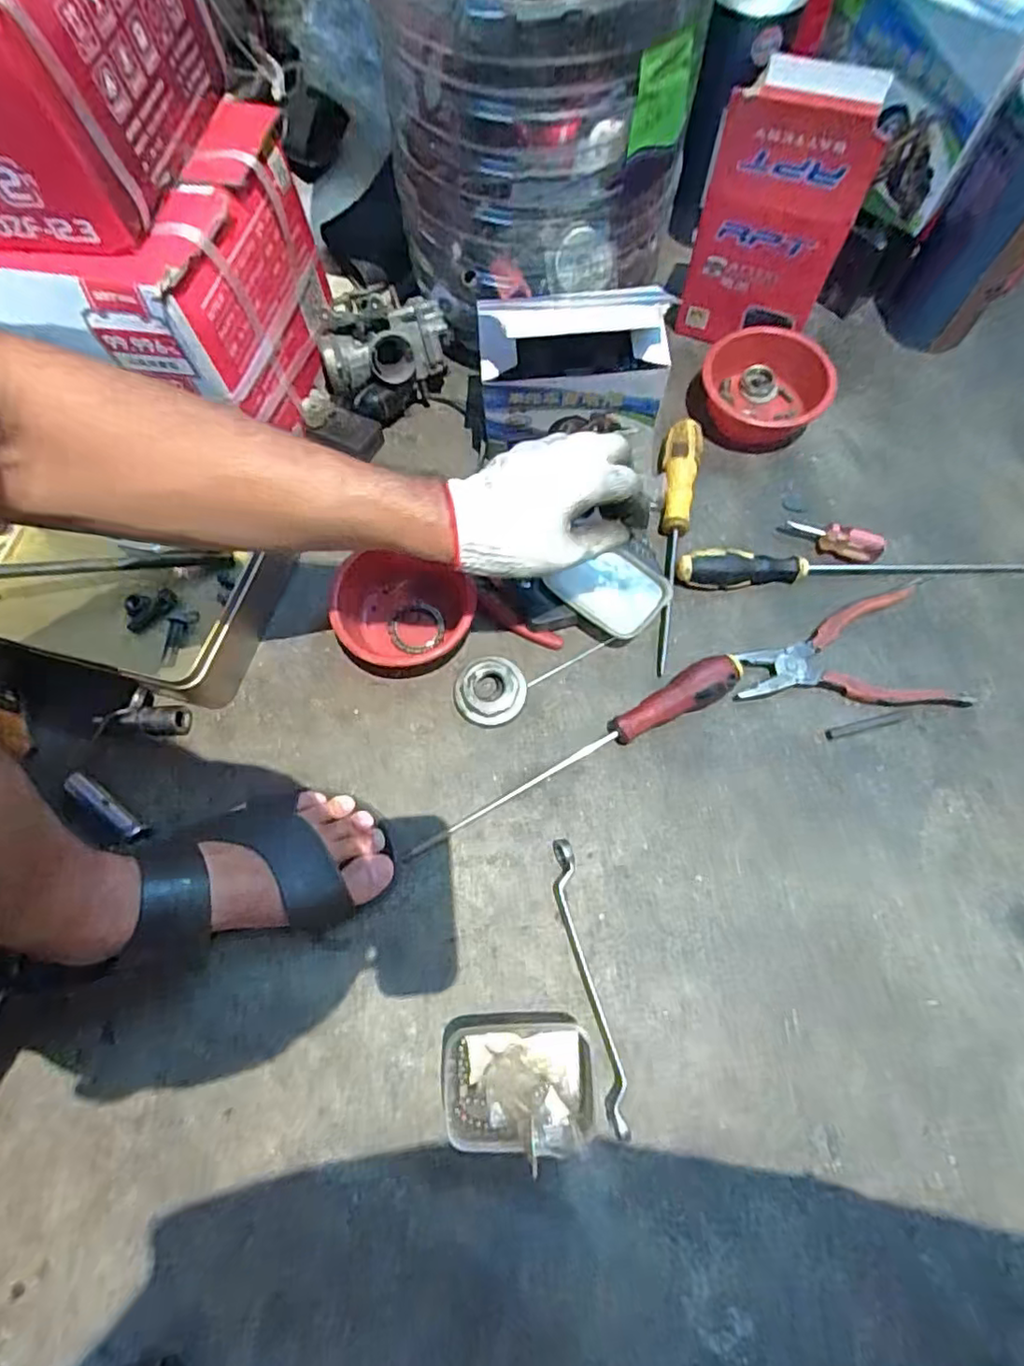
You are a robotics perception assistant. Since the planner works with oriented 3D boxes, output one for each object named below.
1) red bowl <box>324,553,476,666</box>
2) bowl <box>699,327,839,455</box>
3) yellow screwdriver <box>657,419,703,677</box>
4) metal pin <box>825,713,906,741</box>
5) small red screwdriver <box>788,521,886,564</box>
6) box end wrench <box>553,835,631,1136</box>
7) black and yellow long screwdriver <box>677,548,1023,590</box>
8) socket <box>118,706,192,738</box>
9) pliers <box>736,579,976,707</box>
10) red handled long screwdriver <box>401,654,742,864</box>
[{"bbox_3d":[-0.099,-0.066,0.529,0.107,0.046,0.111,0,71,1],"label":"red bowl"},{"bbox_3d":[0.244,-0.286,0.588,0.116,0.047,0.112,0,71,1],"label":"bowl"},{"bbox_3d":[0.140,-0.130,0.548,0.035,0.029,0.241,12,72,5],"label":"yellow screwdriver"},{"bbox_3d":[0.288,0.035,0.498,0.068,0.004,0.009,-13,71,-3],"label":"metal pin"},{"bbox_3d":[0.288,-0.127,0.547,0.079,0.024,0.022,21,73,8],"label":"small red screwdriver"},{"bbox_3d":[0.054,0.211,0.439,0.019,0.015,0.192,-11,71,-3],"label":"box end wrench"},{"bbox_3d":[0.312,-0.102,0.535,0.330,0.029,0.026,-1,71,1],"label":"black and yellow long screwdriver"},{"bbox_3d":[-0.298,0.032,0.516,0.051,0.020,0.024,-3,71,0],"label":"socket"},{"bbox_3d":[0.282,-0.031,0.520,0.181,0.010,0.106,-1,71,1],"label":"pliers"},{"bbox_3d":[0.054,0.062,0.483,0.301,0.035,0.029,-30,73,-9],"label":"red handled long screwdriver"}]

